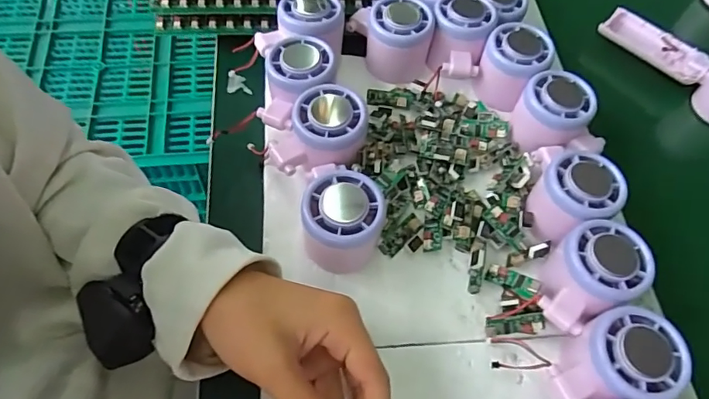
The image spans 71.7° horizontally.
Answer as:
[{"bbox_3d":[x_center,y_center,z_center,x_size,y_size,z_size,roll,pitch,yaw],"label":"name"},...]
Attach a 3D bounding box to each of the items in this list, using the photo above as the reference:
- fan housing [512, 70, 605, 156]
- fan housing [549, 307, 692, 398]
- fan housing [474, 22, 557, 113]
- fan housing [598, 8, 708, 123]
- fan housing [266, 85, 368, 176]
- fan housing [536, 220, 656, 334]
[{"bbox_3d":[0.163,-0.066,0.401,0.058,0.047,0.067,-17,63,-13],"label":"fan housing"},{"bbox_3d":[0.158,0.103,0.310,0.071,0.060,0.056,-6,61,-8],"label":"fan housing"},{"bbox_3d":[0.136,-0.116,0.427,0.052,0.048,0.053,29,62,12],"label":"fan housing"},{"bbox_3d":[0.325,-0.140,0.482,0.045,0.054,0.164,-40,70,-23],"label":"fan housing"},{"bbox_3d":[-0.030,-0.047,0.378,0.074,0.060,0.053,-8,61,-9],"label":"fan housing"},{"bbox_3d":[0.154,0.051,0.330,0.074,0.045,0.054,-30,67,-19],"label":"fan housing"}]

